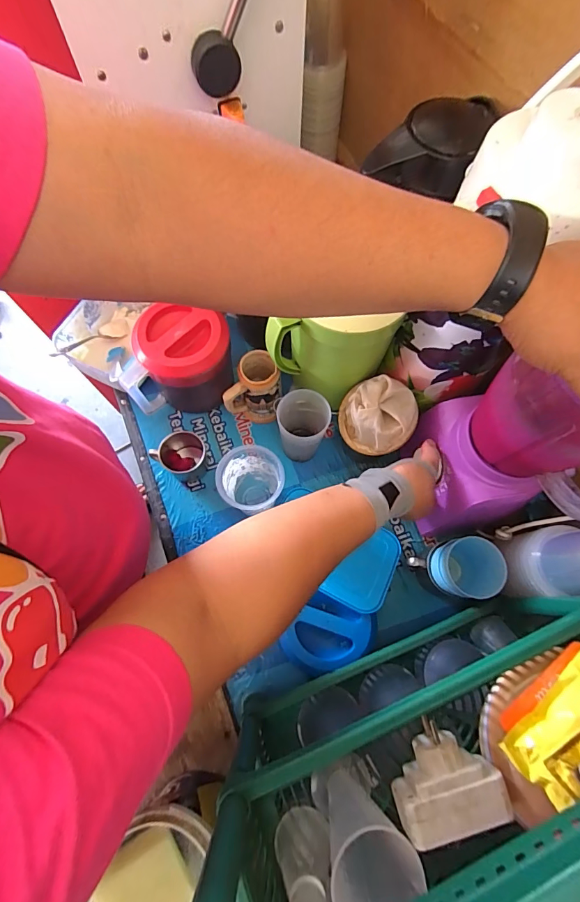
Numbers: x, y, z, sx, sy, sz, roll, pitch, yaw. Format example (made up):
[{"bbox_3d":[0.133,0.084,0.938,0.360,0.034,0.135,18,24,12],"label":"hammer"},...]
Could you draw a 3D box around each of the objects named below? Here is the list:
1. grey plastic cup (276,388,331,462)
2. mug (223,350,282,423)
[{"bbox_3d":[0.020,-0.033,0.608,0.071,0.121,0.074,0,72,-1],"label":"grey plastic cup"},{"bbox_3d":[-0.060,-0.101,0.637,0.087,0.114,0.072,-4,72,-2],"label":"mug"}]

